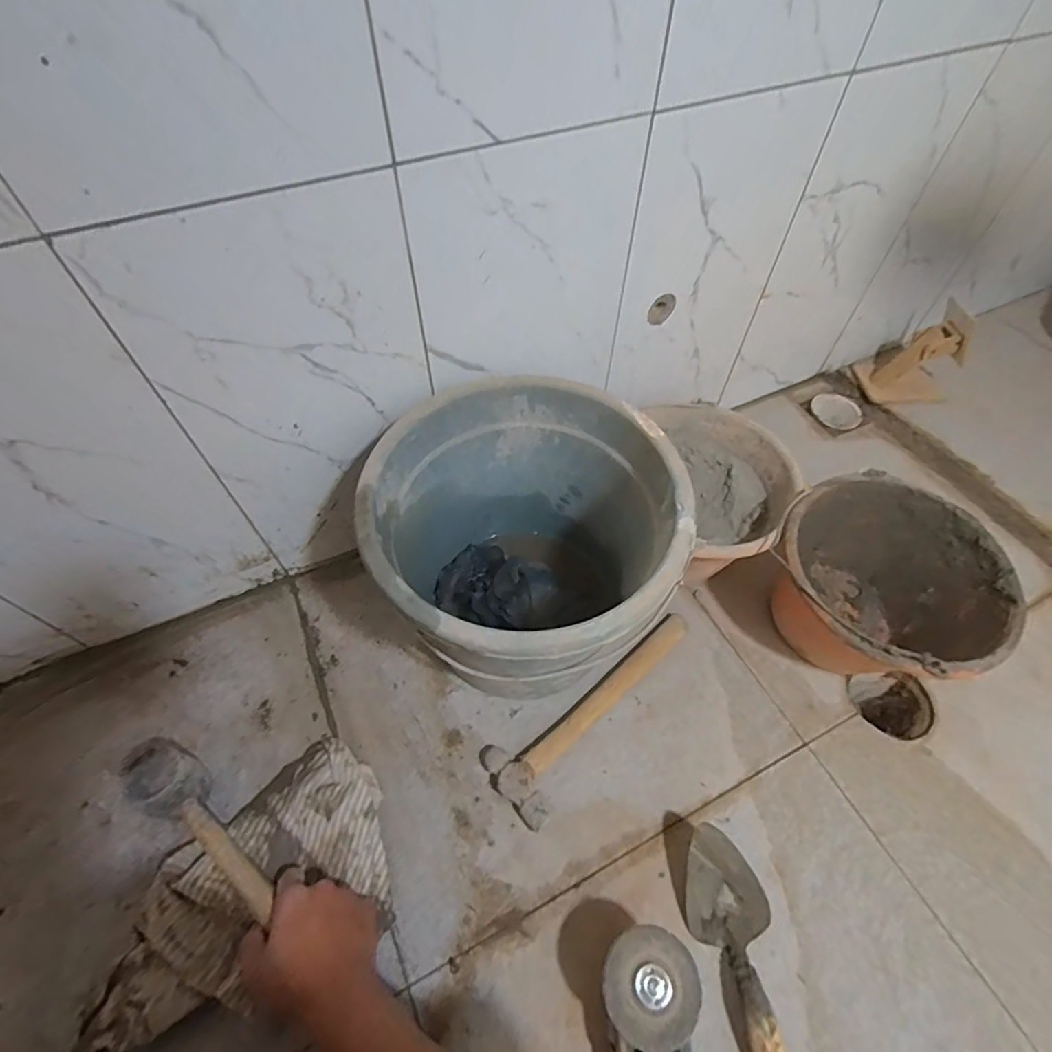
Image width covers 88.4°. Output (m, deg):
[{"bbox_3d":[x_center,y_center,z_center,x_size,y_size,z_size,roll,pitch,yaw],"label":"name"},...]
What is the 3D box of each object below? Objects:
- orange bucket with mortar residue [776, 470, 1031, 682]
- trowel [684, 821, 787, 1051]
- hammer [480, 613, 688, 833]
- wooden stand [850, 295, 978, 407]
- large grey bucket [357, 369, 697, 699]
[{"bbox_3d":[0.421,0.088,0.674,0.241,0.180,0.243,1,54,-1],"label":"orange bucket with mortar residue"},{"bbox_3d":[0.209,0.420,0.502,0.072,0.061,0.241,-7,55,-7],"label":"trowel"},{"bbox_3d":[0.078,0.207,0.673,0.095,0.034,0.314,35,61,22],"label":"hammer"},{"bbox_3d":[0.706,-0.304,0.975,0.114,0.153,0.108,1,54,-1],"label":"wooden stand"},{"bbox_3d":[0.000,0.038,0.605,0.302,0.256,0.303,1,57,-2],"label":"large grey bucket"}]

